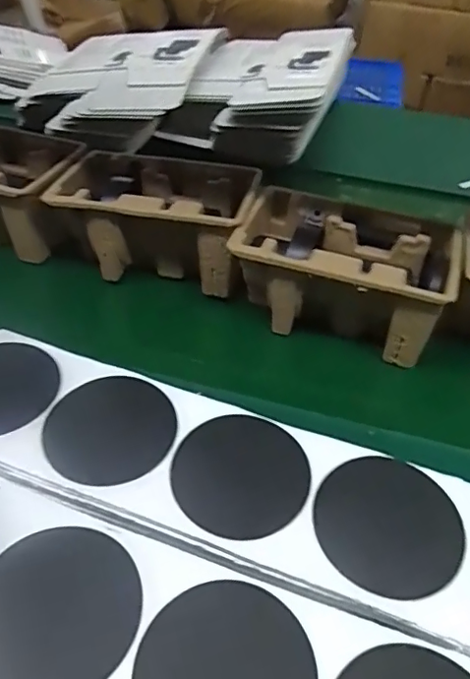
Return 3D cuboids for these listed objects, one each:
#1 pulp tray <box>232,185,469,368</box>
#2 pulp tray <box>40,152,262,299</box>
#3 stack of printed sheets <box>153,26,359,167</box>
[{"bbox_3d":[0.115,-0.071,0.604,0.223,0.107,0.146,15,44,12],"label":"pulp tray"},{"bbox_3d":[-0.090,-0.146,0.662,0.224,0.103,0.137,7,44,8],"label":"pulp tray"},{"bbox_3d":[0.058,-0.483,1.011,0.260,0.089,0.479,10,44,10],"label":"stack of printed sheets"}]

